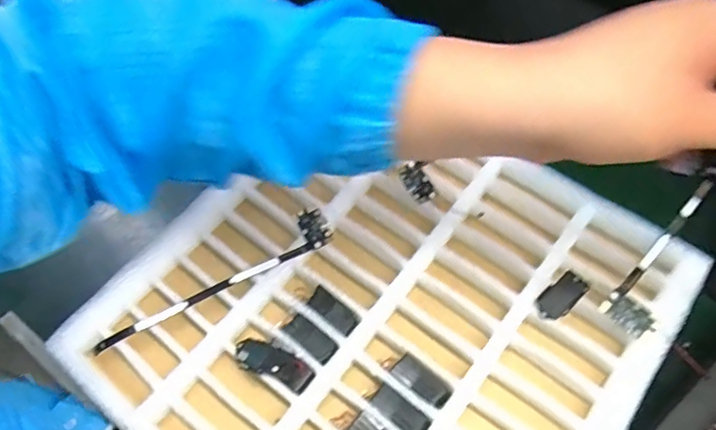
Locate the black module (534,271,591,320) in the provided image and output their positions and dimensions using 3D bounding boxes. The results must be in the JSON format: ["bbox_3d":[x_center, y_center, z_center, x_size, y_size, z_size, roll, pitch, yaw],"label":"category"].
[{"bbox_3d":[0.143,0.057,0.375,0.039,0.006,0.020,-38,66,-17],"label":"black module"}]

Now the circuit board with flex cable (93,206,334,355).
[{"bbox_3d":[-0.099,0.053,0.388,0.182,0.011,0.030,-33,65,-15],"label":"circuit board with flex cable"}]

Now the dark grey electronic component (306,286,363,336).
[{"bbox_3d":[-0.018,0.068,0.386,0.042,0.008,0.017,38,69,21],"label":"dark grey electronic component"}]

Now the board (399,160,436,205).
[{"bbox_3d":[0.047,-0.025,0.424,0.021,0.006,0.032,-24,63,-10],"label":"board"}]

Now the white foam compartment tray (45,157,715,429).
[{"bbox_3d":[0.021,0.074,0.392,0.326,0.046,0.331,35,68,19],"label":"white foam compartment tray"}]

